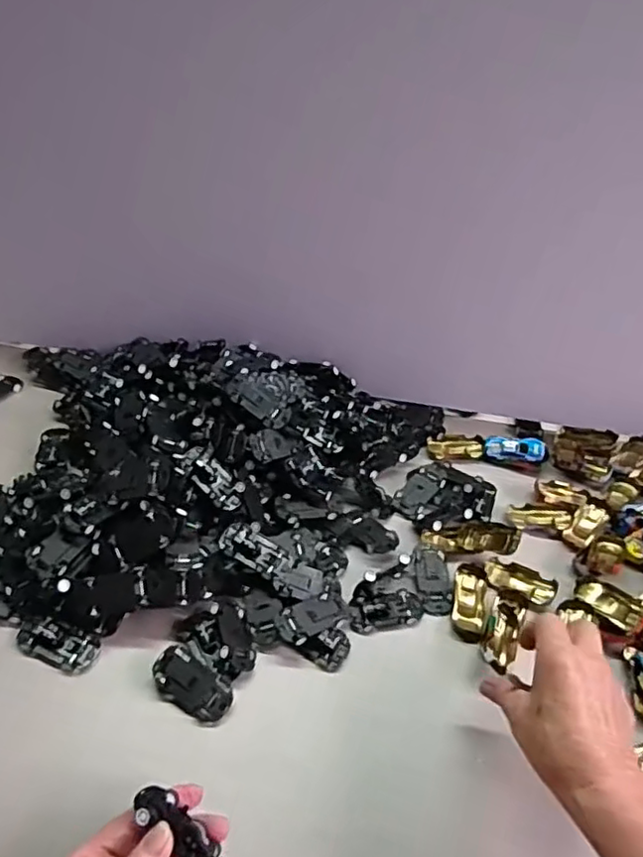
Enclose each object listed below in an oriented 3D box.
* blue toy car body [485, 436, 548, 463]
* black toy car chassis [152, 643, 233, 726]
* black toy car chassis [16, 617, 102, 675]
[{"bbox_3d":[0.214,0.023,0.687,0.063,0.015,0.028,11,43,4],"label":"blue toy car body"},{"bbox_3d":[-0.097,0.194,0.471,0.064,0.016,0.034,27,46,21],"label":"black toy car chassis"},{"bbox_3d":[-0.208,0.167,0.488,0.067,0.013,0.033,18,44,12],"label":"black toy car chassis"}]

